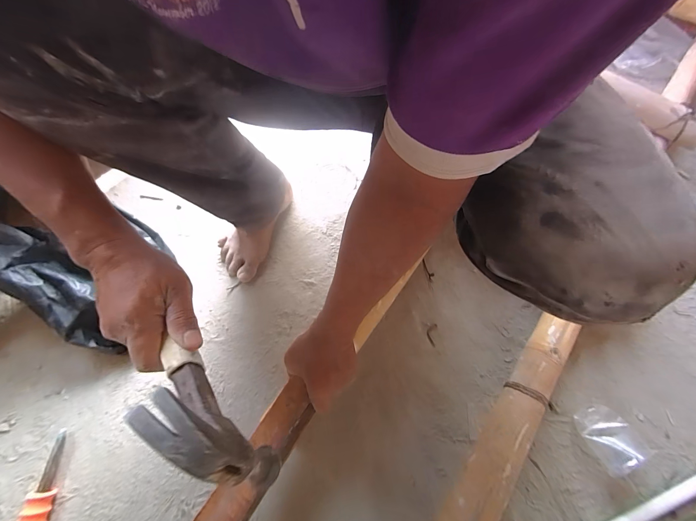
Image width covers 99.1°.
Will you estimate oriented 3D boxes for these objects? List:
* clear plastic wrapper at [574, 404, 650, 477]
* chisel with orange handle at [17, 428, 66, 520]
[{"bbox_3d":[0.404,0.273,0.459,0.066,0.017,0.083,-34,47,4],"label":"clear plastic wrapper"},{"bbox_3d":[-0.450,0.347,0.428,0.029,0.028,0.169,-5,65,-3],"label":"chisel with orange handle"}]

